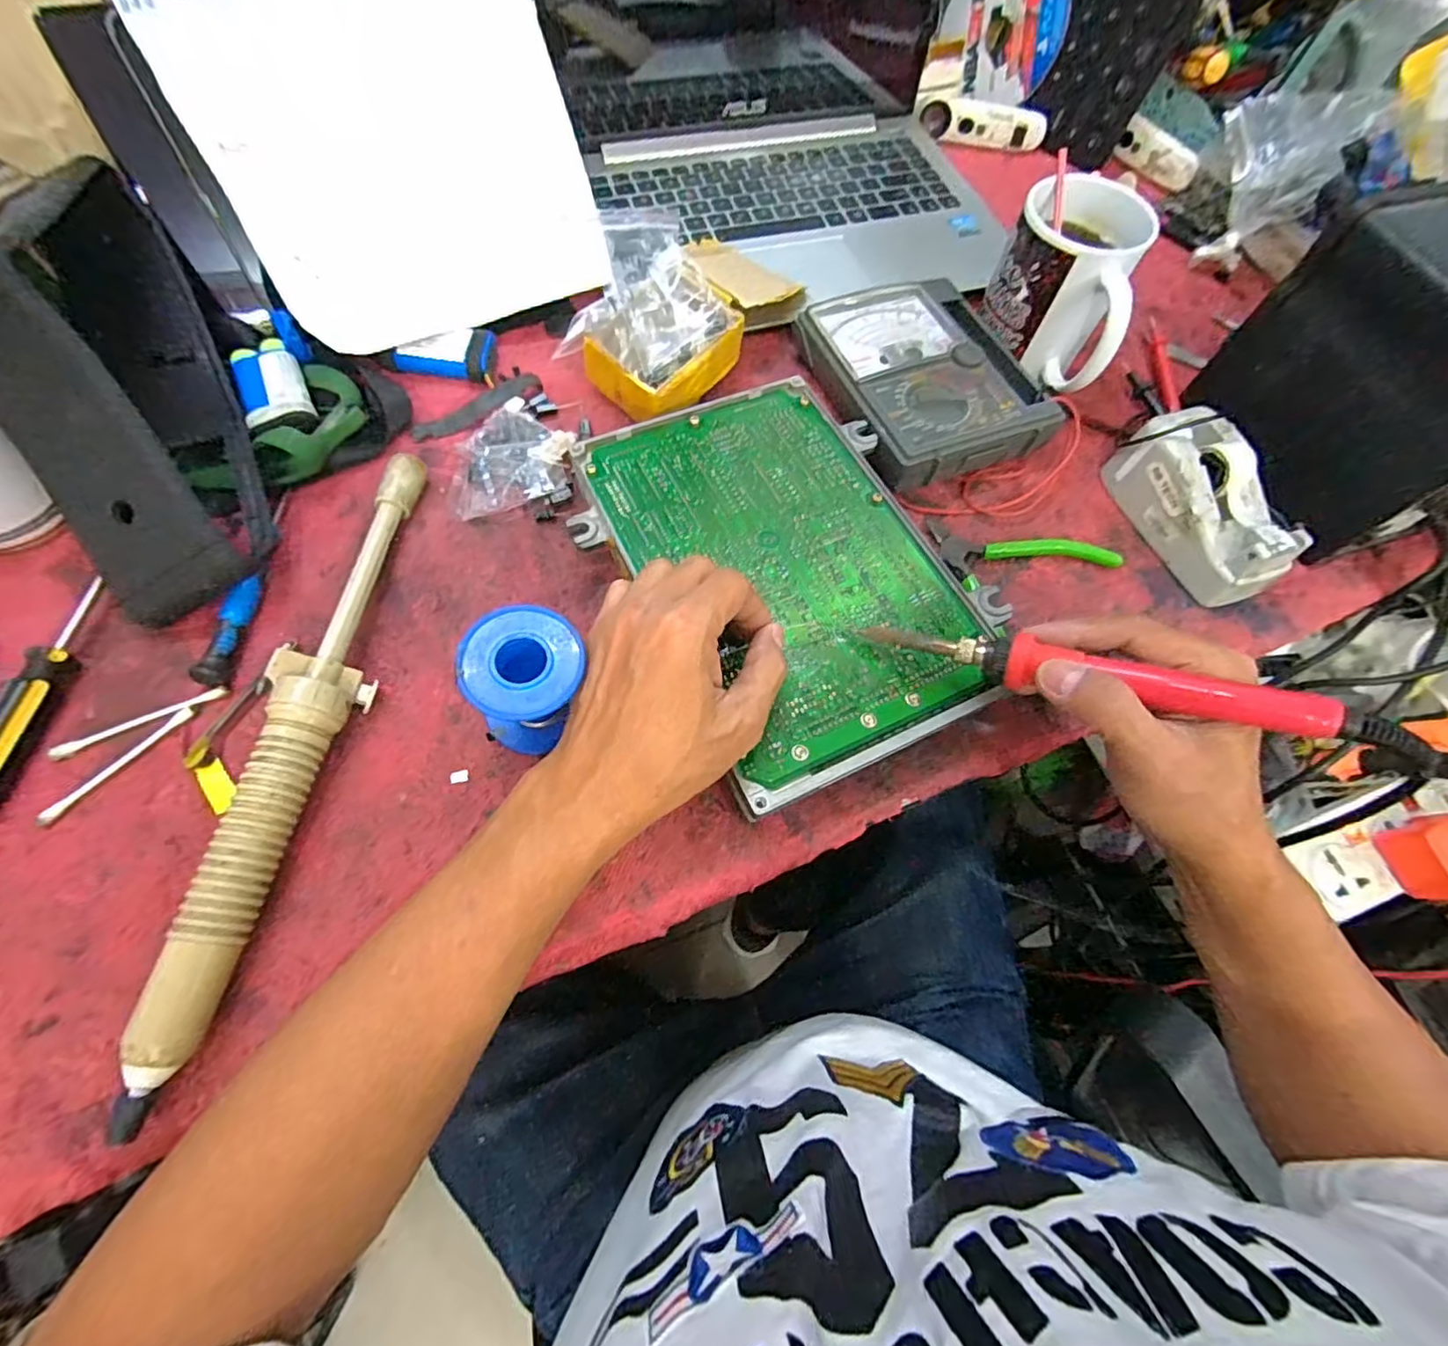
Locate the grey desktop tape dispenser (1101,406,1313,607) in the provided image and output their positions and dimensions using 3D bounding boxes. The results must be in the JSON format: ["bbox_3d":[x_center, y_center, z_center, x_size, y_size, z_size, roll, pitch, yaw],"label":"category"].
[{"bbox_3d":[0.301,-0.106,0.384,0.056,0.051,0.119,-18,69,-13],"label":"grey desktop tape dispenser"}]

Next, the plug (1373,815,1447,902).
[{"bbox_3d":[0.485,0.124,0.414,0.051,0.036,0.052,-11,68,-10],"label":"plug"}]

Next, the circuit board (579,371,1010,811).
[{"bbox_3d":[0.034,-0.064,0.344,0.180,0.014,0.243,-29,68,-15],"label":"circuit board"}]

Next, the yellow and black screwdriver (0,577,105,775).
[{"bbox_3d":[-0.326,0.013,0.291,0.016,0.023,0.125,6,66,-3],"label":"yellow and black screwdriver"}]

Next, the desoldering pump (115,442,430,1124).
[{"bbox_3d":[-0.197,0.025,0.296,0.031,0.036,0.310,5,66,-3],"label":"desoldering pump"}]

